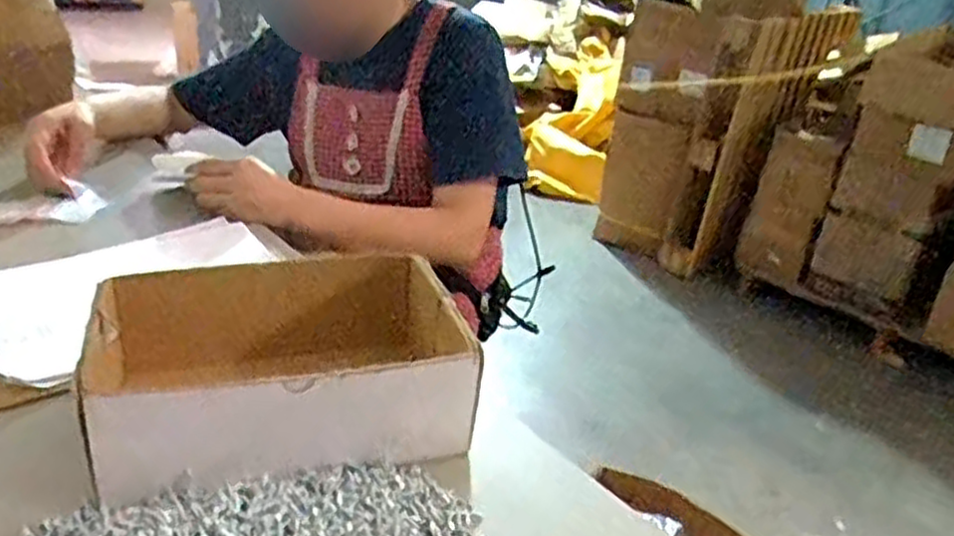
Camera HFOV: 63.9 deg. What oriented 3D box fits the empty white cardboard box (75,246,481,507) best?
[{"bbox_3d":[-0.139,0.075,0.576,0.259,0.101,0.177,-5,28,-22],"label":"empty white cardboard box"}]

